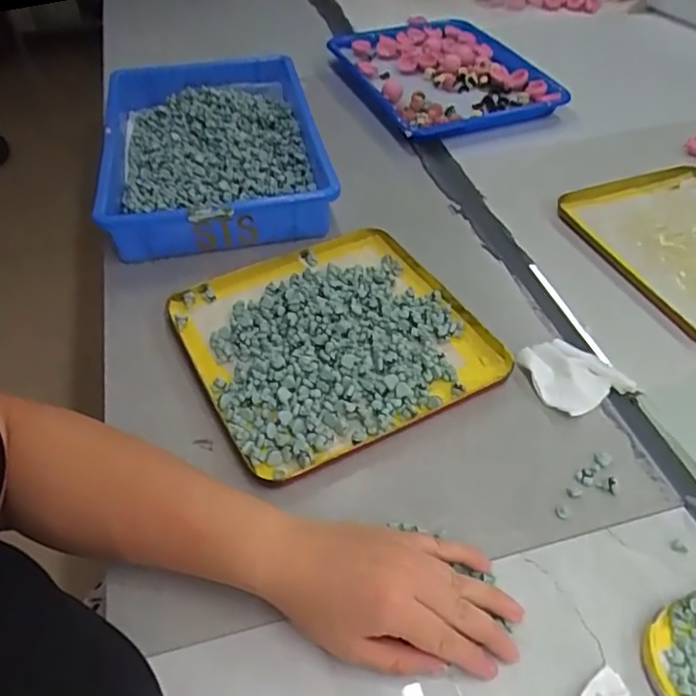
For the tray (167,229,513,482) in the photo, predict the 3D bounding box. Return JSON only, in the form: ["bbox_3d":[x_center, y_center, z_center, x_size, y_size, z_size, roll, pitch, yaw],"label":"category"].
[{"bbox_3d":[-0.015,-0.013,0.568,0.246,0.023,0.244,-21,48,-17],"label":"tray"}]

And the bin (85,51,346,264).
[{"bbox_3d":[-0.168,-0.253,0.774,0.250,0.068,0.373,-11,46,-8],"label":"bin"}]

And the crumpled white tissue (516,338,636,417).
[{"bbox_3d":[0.191,0.020,0.534,0.071,0.014,0.077,-16,47,-14],"label":"crumpled white tissue"}]

